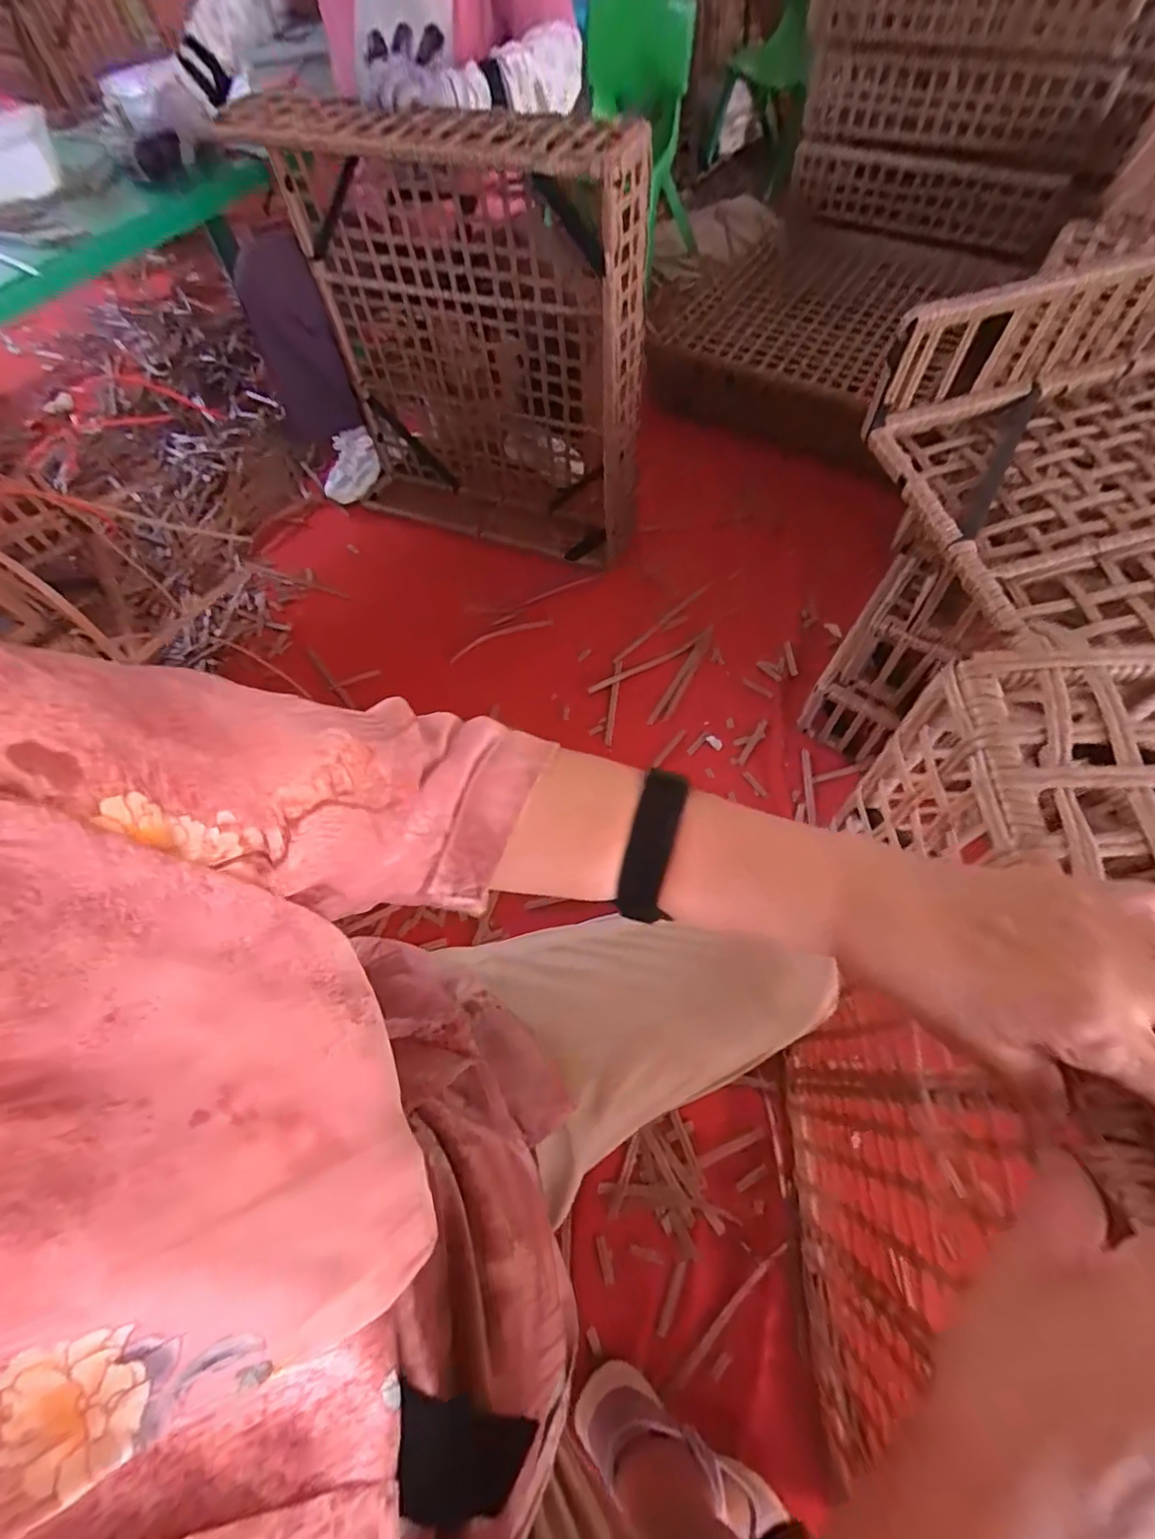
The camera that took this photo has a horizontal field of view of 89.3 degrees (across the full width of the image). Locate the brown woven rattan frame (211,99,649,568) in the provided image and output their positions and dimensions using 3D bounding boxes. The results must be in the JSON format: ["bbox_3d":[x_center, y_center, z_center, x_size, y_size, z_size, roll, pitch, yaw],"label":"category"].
[{"bbox_3d":[-0.190,-0.765,1.141,0.656,0.757,0.281,22,66,14],"label":"brown woven rattan frame"}]

